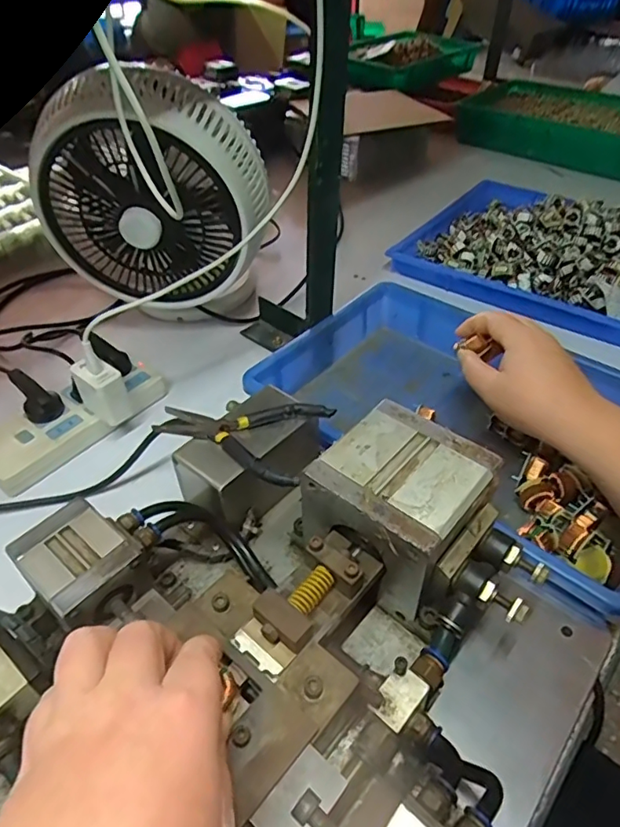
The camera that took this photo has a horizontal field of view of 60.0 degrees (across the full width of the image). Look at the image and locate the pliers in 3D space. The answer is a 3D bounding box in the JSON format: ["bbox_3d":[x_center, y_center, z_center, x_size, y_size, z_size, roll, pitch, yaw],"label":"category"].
[{"bbox_3d":[-0.051,0.010,0.394,0.118,0.010,0.076,15,46,15],"label":"pliers"}]

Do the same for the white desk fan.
[{"bbox_3d":[-0.163,-0.214,0.591,0.232,0.266,0.114,2,44,1],"label":"white desk fan"}]

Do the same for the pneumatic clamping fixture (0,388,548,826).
[{"bbox_3d":[-0.053,0.154,0.277,0.282,0.098,0.407,28,50,26],"label":"pneumatic clamping fixture"}]

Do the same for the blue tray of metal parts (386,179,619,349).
[{"bbox_3d":[0.374,-0.238,0.759,0.434,0.068,0.327,28,50,26],"label":"blue tray of metal parts"}]

